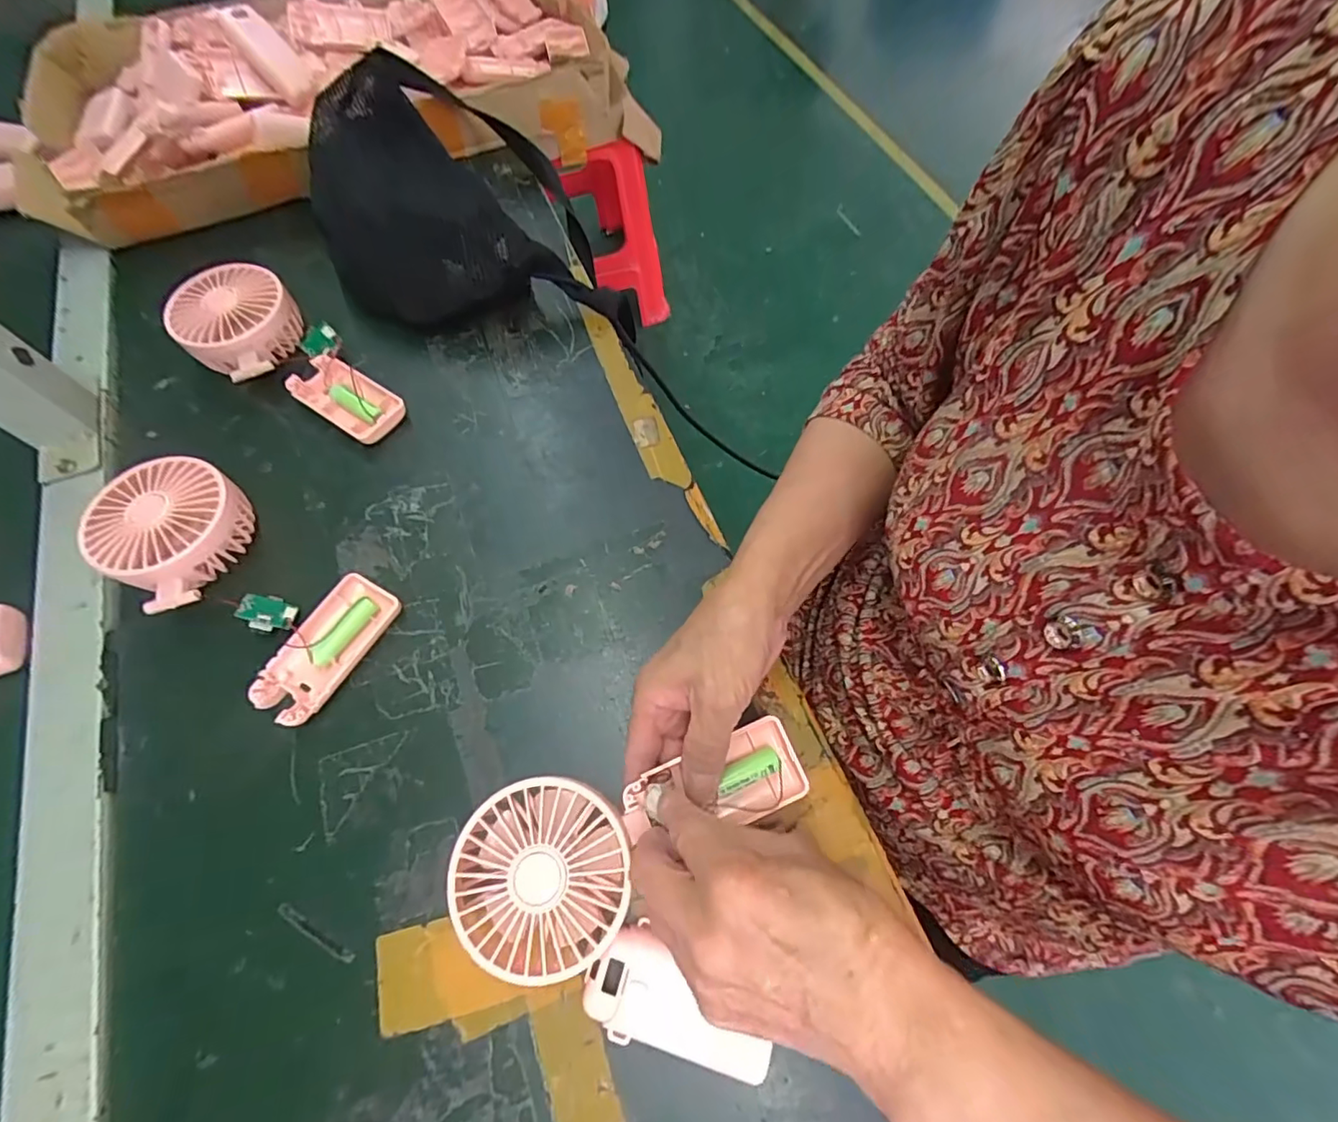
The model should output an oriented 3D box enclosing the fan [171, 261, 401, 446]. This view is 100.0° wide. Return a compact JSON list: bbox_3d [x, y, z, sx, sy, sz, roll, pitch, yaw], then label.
[{"bbox_3d":[-0.296,-0.157,0.434,0.201,0.045,0.085,36,70,16],"label":"fan"}]

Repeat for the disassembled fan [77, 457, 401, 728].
[{"bbox_3d":[-0.280,0.008,0.360,0.197,0.041,0.088,32,69,14],"label":"disassembled fan"}]

